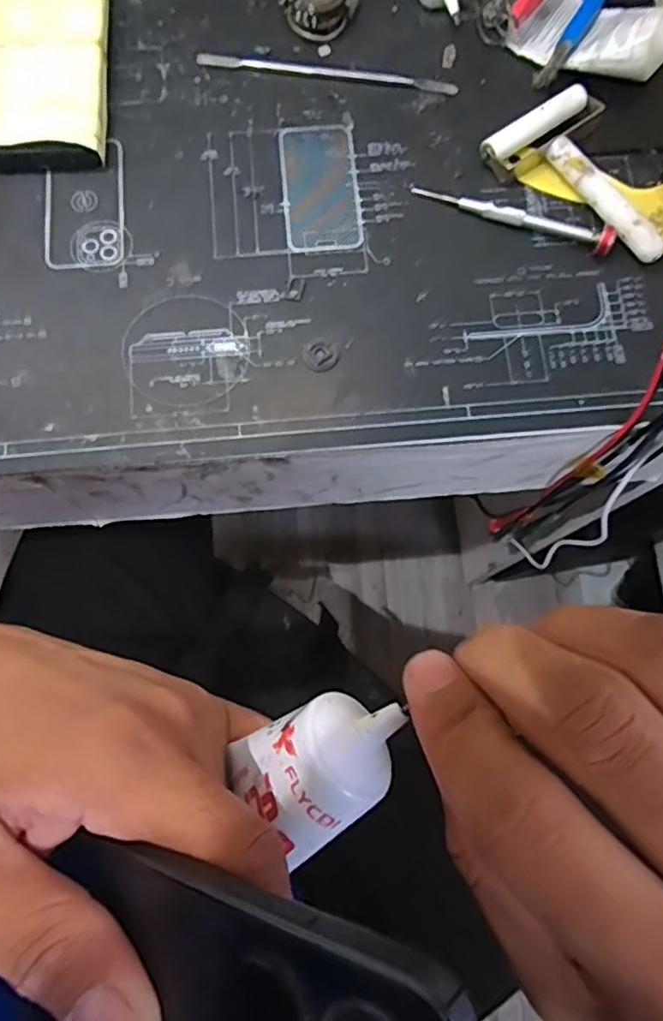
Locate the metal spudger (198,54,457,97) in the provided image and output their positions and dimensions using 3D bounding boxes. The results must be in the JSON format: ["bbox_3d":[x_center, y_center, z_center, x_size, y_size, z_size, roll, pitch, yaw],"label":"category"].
[{"bbox_3d":[-0.003,-0.287,0.408,0.168,0.006,0.012,9,77,1],"label":"metal spudger"}]

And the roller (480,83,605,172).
[{"bbox_3d":[0.130,-0.237,0.390,0.074,0.018,0.024,-33,80,-8],"label":"roller"}]

